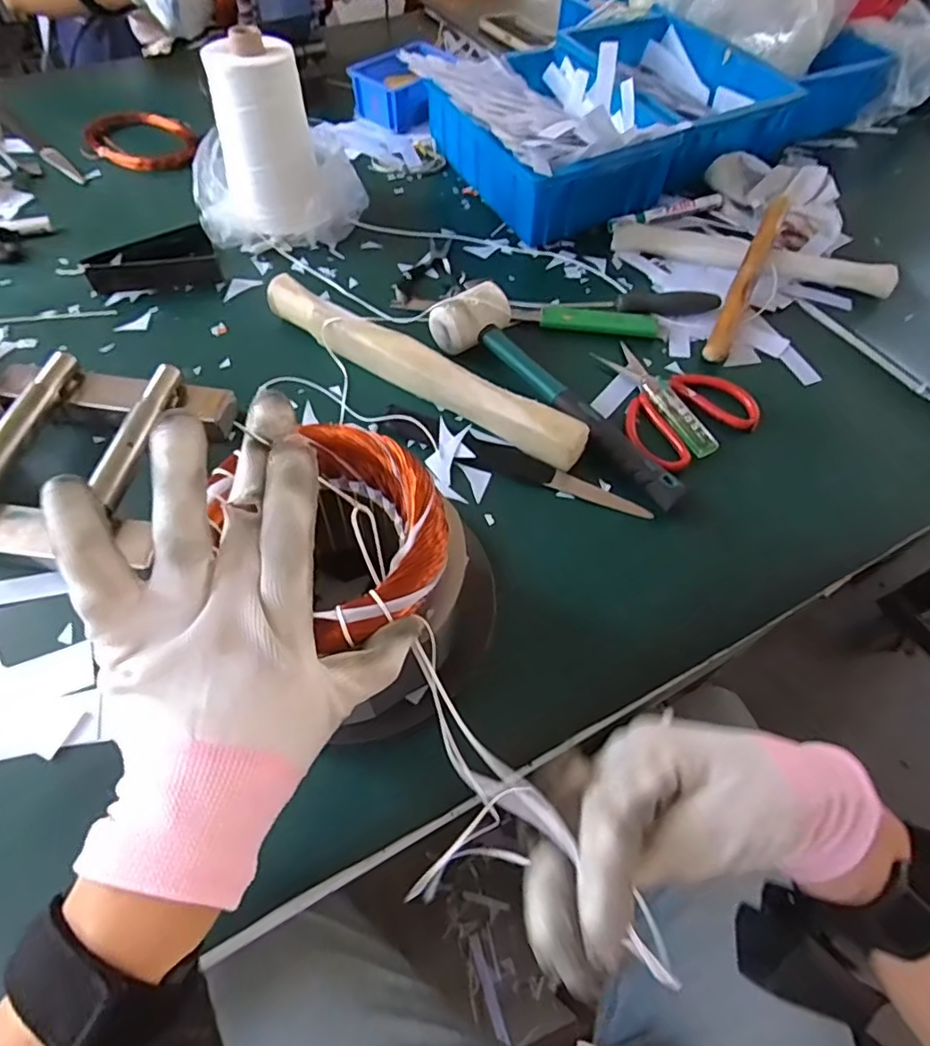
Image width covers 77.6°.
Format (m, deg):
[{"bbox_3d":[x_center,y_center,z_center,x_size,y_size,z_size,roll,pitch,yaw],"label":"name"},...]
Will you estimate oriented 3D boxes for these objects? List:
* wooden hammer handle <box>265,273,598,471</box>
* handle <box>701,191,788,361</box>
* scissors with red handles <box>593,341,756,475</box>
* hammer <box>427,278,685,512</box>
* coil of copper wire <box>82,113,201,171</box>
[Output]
[{"bbox_3d":[-0.047,-0.142,0.525,0.337,0.037,0.032,31,61,17],"label":"wooden hammer handle"},{"bbox_3d":[0.294,-0.256,0.601,0.020,0.022,0.222,25,71,13],"label":"handle"},{"bbox_3d":[0.186,-0.123,0.539,0.127,0.012,0.145,-27,62,-19],"label":"scissors with red handles"},{"bbox_3d":[0.087,-0.124,0.515,0.067,0.046,0.282,-39,67,-24],"label":"hammer"},{"bbox_3d":[-0.418,-0.495,0.750,0.128,0.036,0.099,-18,60,-14],"label":"coil of copper wire"}]

